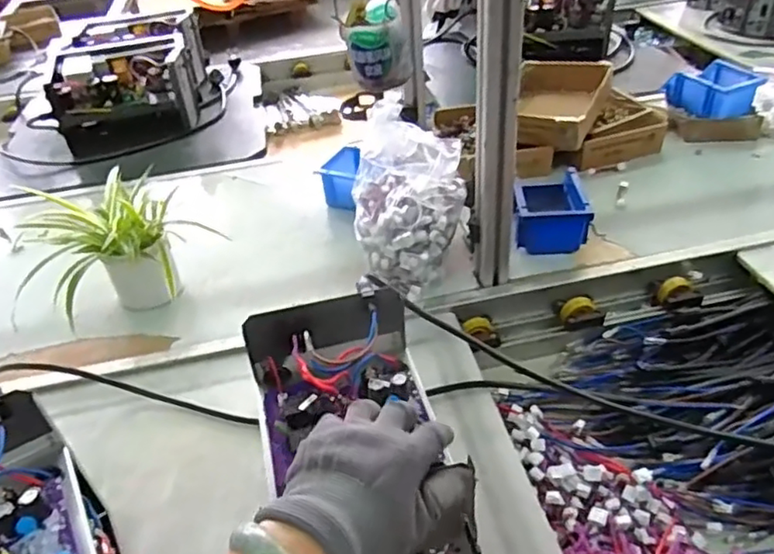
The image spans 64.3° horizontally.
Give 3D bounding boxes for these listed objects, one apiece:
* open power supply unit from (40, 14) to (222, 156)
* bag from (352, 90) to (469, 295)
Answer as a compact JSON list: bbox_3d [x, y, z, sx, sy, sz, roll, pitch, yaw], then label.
[{"bbox_3d":[-0.561,-0.479,1.433,0.310,0.157,0.443,-9,38,-4],"label":"open power supply unit"},{"bbox_3d":[0.023,-0.098,0.847,0.149,0.197,0.143,16,43,26],"label":"bag"}]

